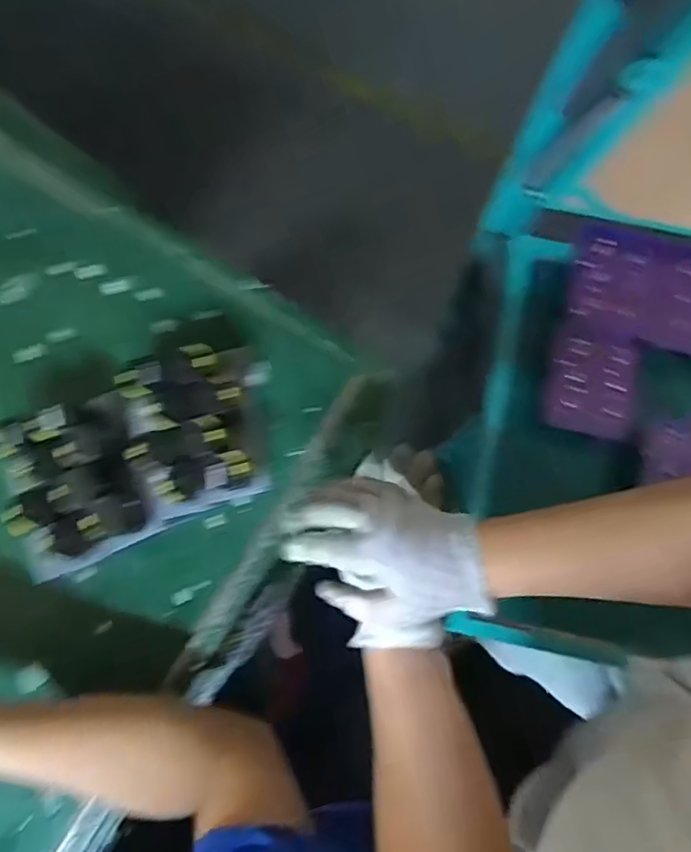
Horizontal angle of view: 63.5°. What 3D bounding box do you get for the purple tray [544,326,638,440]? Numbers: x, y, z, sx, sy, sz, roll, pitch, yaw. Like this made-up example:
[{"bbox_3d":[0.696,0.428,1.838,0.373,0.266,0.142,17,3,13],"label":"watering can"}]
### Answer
[{"bbox_3d":[0.321,-0.060,0.726,0.107,0.034,0.136,10,80,2],"label":"purple tray"}]

